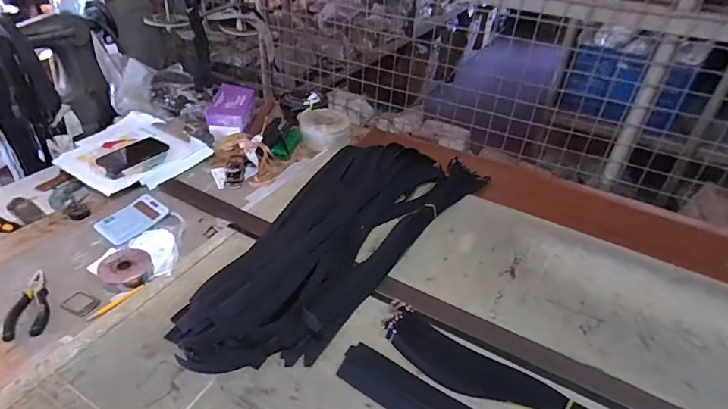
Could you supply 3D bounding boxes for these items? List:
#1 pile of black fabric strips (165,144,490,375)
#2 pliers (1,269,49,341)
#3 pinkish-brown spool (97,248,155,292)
[{"bbox_3d":[-0.044,0.033,0.964,0.314,0.054,0.830,26,41,27],"label":"pile of black fabric strips"},{"bbox_3d":[-0.606,0.175,0.788,0.060,0.020,0.147,-11,39,-21],"label":"pliers"},{"bbox_3d":[-0.474,0.123,0.865,0.095,0.027,0.104,4,41,-3],"label":"pinkish-brown spool"}]

